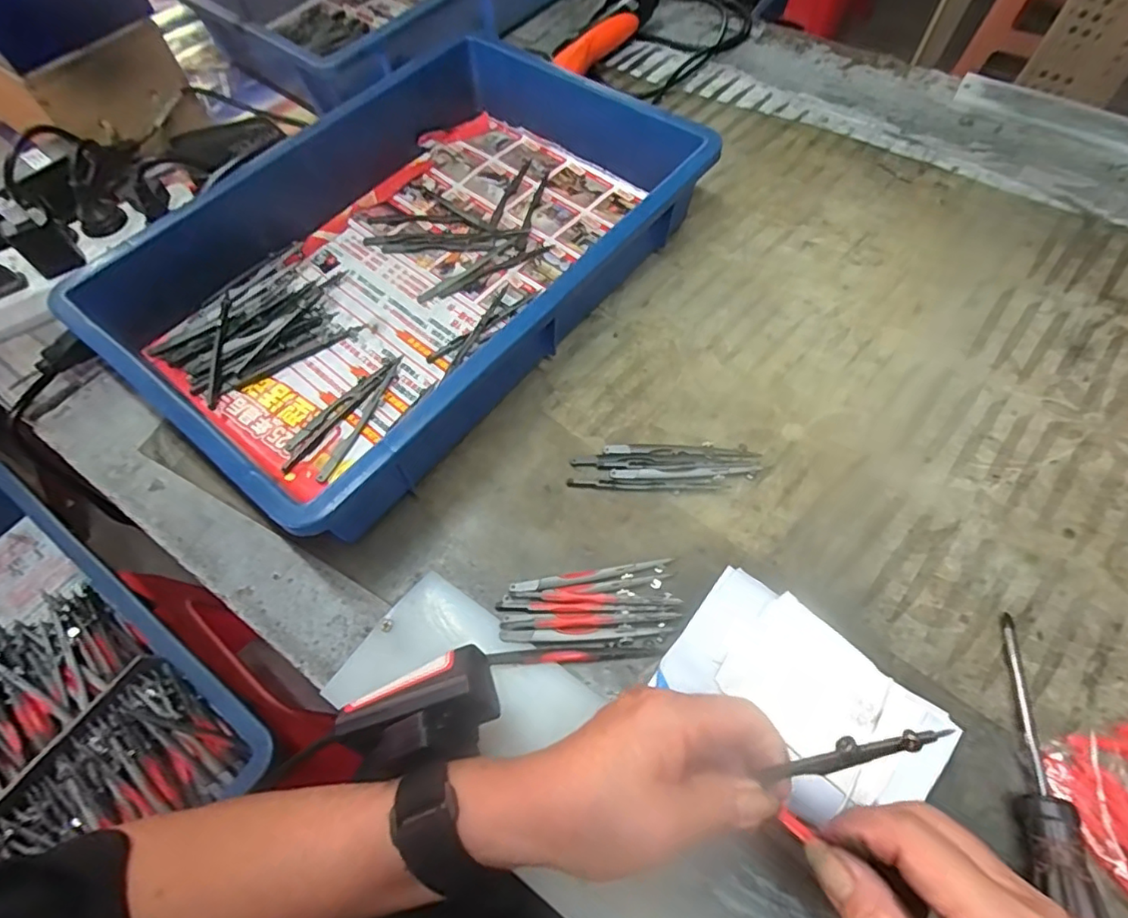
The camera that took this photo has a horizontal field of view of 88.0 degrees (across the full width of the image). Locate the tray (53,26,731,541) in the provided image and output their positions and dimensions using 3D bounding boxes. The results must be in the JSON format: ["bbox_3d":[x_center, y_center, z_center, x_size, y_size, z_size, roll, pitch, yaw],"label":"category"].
[{"bbox_3d":[-0.114,-0.168,0.464,0.296,0.076,0.430,37,69,18],"label":"tray"}]

